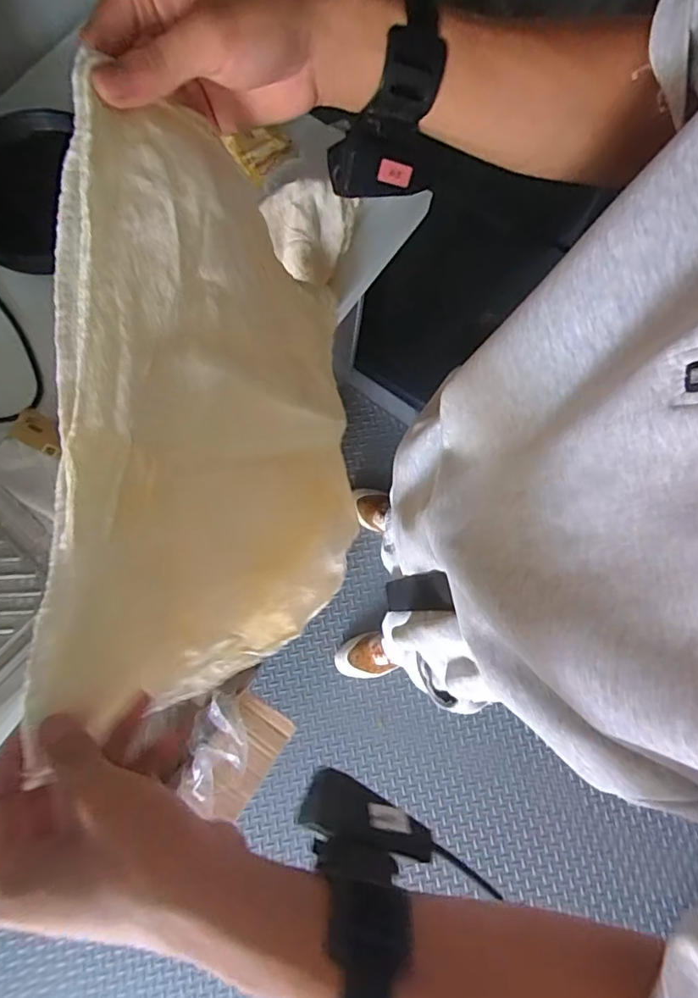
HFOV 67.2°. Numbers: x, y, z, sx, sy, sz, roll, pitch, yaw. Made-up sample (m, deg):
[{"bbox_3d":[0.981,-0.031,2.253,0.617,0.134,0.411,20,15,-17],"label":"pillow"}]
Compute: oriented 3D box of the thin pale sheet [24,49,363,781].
[{"bbox_3d":[-0.075,-0.036,0.390,0.039,0.304,0.333,11,95,23],"label":"thin pale sheet"}]

